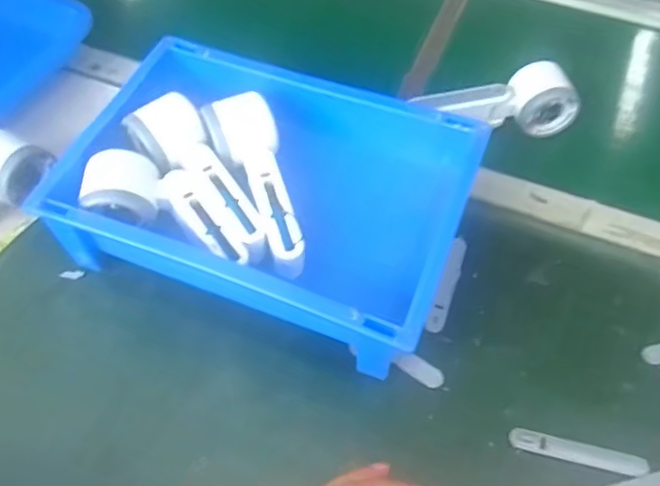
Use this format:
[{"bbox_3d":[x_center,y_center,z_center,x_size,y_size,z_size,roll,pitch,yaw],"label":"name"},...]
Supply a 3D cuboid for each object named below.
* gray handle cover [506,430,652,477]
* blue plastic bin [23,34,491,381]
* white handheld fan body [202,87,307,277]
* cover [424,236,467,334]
[{"bbox_3d":[0.177,0.148,0.430,0.094,0.004,0.016,11,54,8],"label":"gray handle cover"},{"bbox_3d":[-0.046,-0.038,0.503,0.302,0.098,0.215,18,55,13],"label":"blue plastic bin"},{"bbox_3d":[-0.053,-0.052,0.485,0.056,0.035,0.157,-17,69,-12],"label":"white handheld fan body"},{"bbox_3d":[0.098,0.034,0.502,0.015,0.006,0.093,17,55,13],"label":"cover"}]

